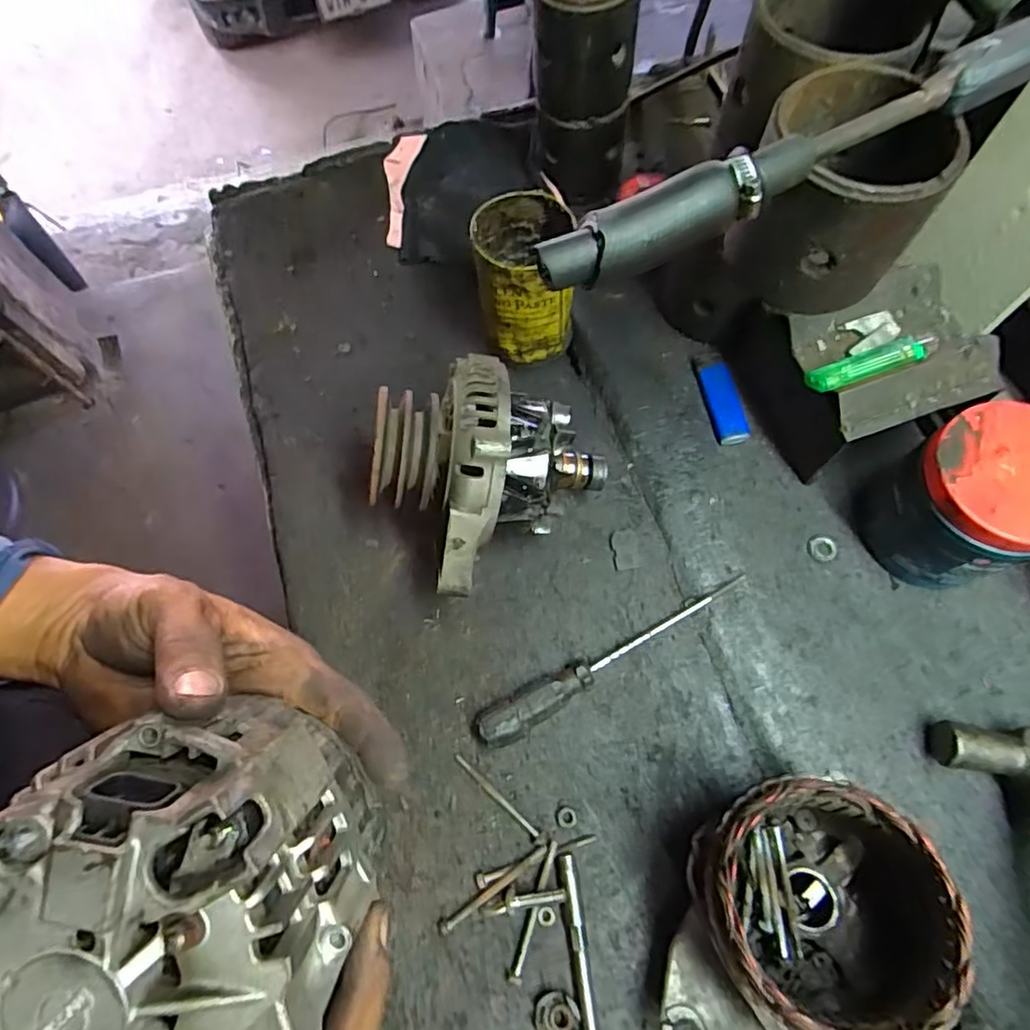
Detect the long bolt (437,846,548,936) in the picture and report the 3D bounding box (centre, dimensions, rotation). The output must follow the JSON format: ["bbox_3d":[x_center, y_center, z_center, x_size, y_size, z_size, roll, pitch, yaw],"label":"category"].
[{"bbox_3d":[-0.012,0.231,0.372,0.077,0.007,0.008,-32,71,-9],"label":"long bolt"}]

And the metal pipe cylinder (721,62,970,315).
[{"bbox_3d":[0.165,-0.166,0.313,0.086,0.085,0.095,23,72,9],"label":"metal pipe cylinder"}]

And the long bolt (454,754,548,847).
[{"bbox_3d":[-0.011,0.184,0.391,0.076,0.008,0.009,37,75,15],"label":"long bolt"}]

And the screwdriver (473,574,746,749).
[{"bbox_3d":[0.067,0.095,0.412,0.210,0.023,0.027,-29,72,-9],"label":"screwdriver"}]

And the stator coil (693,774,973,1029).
[{"bbox_3d":[0.146,0.185,0.294,0.108,0.061,0.105,0,70,1],"label":"stator coil"}]

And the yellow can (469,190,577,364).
[{"bbox_3d":[0.008,-0.181,0.479,0.073,0.111,0.075,-10,70,-3],"label":"yellow can"}]

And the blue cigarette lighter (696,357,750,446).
[{"bbox_3d":[0.164,-0.092,0.480,0.026,0.008,0.077,-10,70,-3],"label":"blue cigarette lighter"}]

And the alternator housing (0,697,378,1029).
[{"bbox_3d":[-0.118,0.147,0.209,0.127,0.082,0.154,-18,93,-1],"label":"alternator housing"}]

